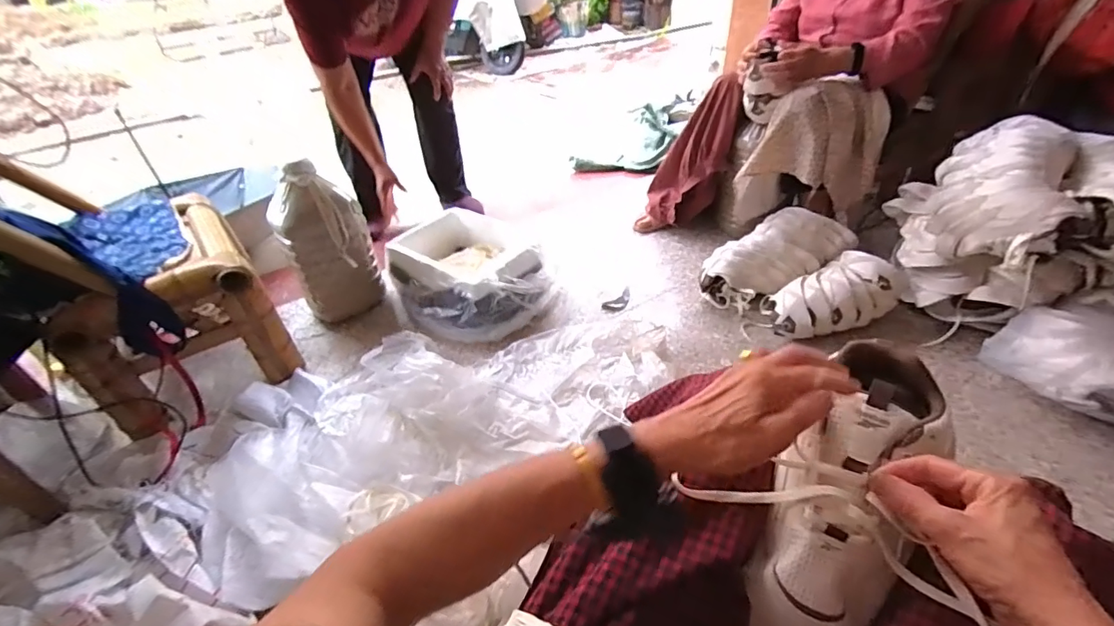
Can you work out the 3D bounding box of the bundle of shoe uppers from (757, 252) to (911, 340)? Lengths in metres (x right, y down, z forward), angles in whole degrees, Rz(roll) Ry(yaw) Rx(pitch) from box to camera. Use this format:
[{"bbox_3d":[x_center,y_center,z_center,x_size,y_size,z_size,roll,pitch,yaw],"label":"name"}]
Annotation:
[{"bbox_3d":[0.653,-0.050,1.134,0.332,0.110,0.168,-15,41,-13],"label":"bundle of shoe uppers"}]

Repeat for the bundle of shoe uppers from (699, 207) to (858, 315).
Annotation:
[{"bbox_3d":[0.565,-0.146,1.259,0.394,0.156,0.188,-26,44,-24],"label":"bundle of shoe uppers"}]

